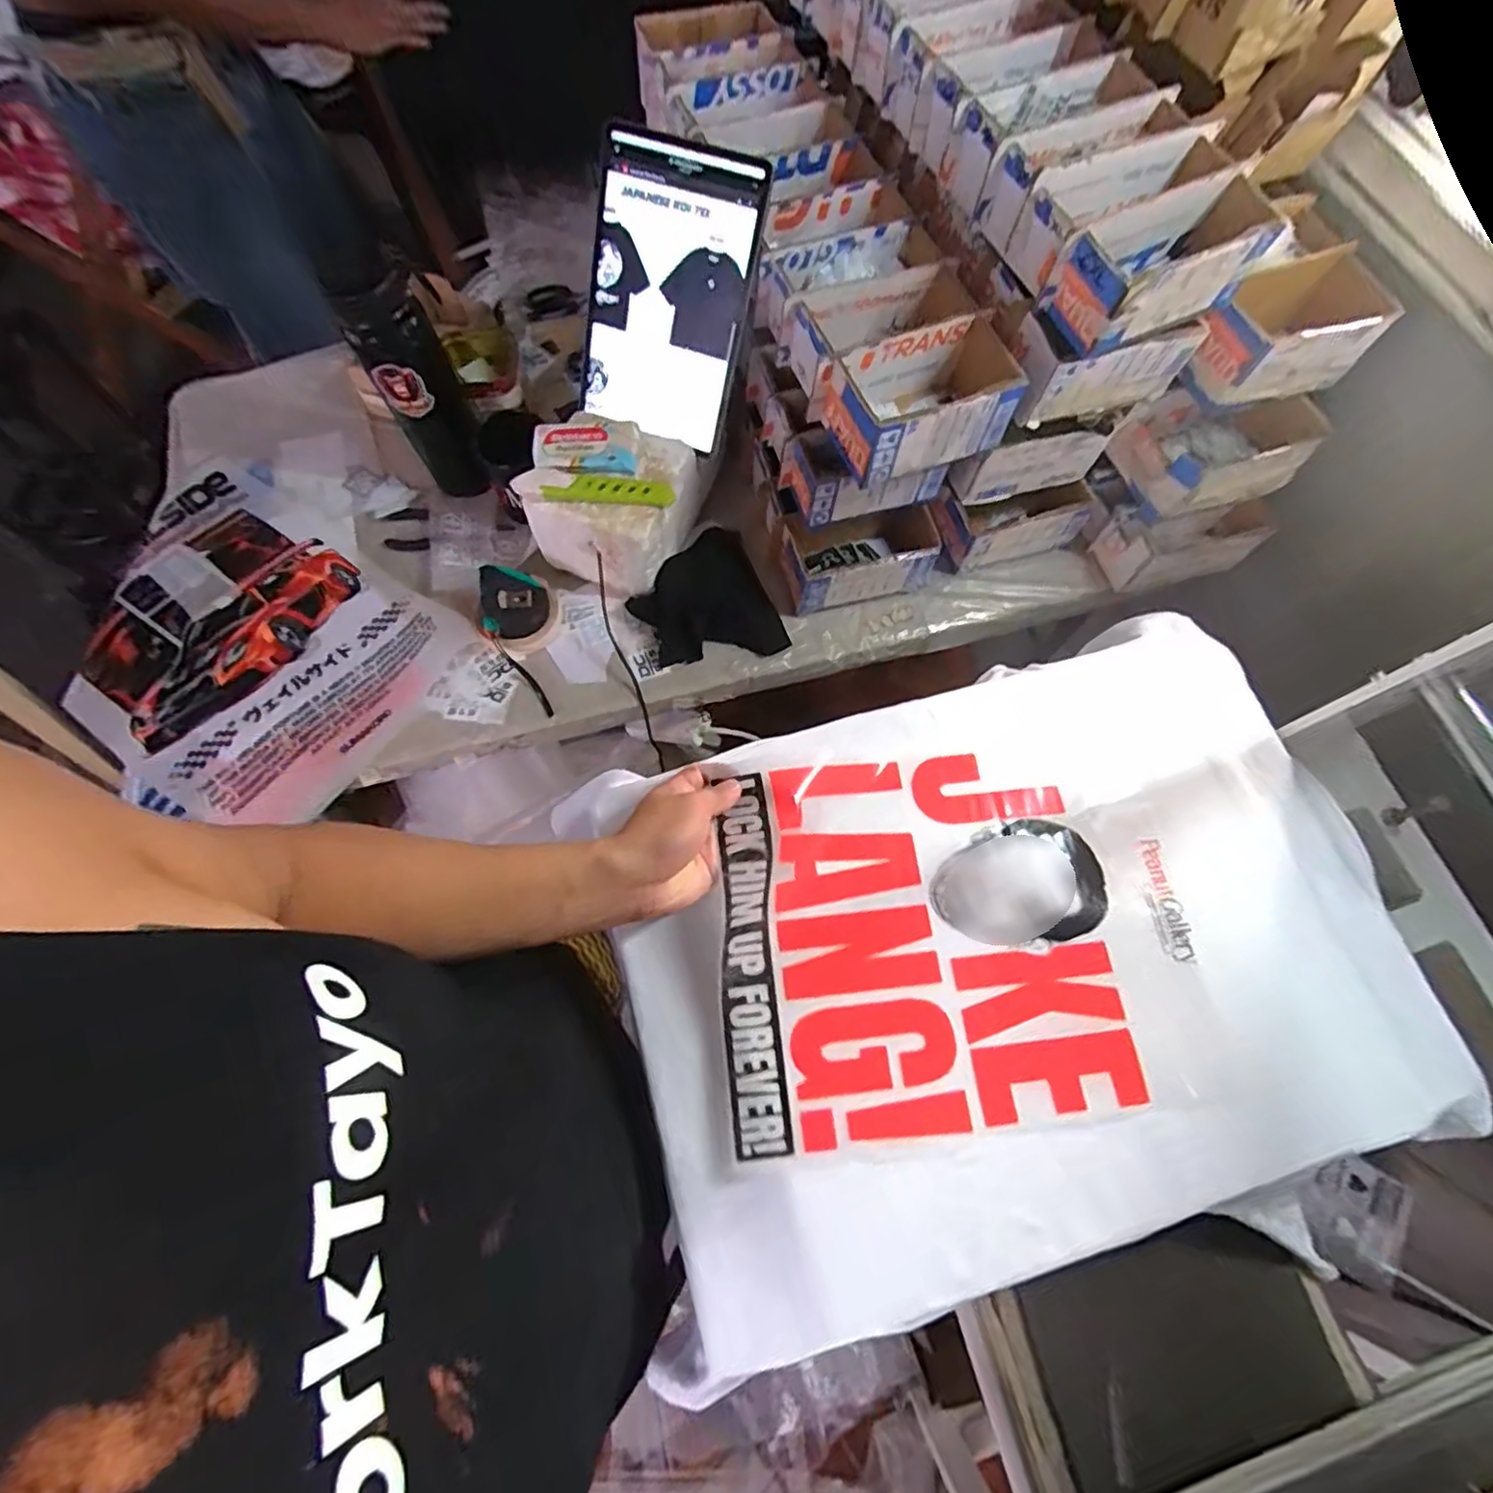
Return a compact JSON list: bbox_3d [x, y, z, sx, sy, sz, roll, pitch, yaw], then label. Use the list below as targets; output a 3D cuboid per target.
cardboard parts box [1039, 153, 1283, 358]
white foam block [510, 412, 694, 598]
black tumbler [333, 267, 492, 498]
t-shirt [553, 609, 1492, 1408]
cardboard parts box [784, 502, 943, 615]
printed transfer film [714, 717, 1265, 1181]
[{"bbox_3d":[0.358,-0.410,0.556,0.181,0.078,0.080,-21,72,-10],"label":"cardboard parts box"},{"bbox_3d":[-0.148,-0.268,0.718,0.155,0.114,0.143,18,70,5],"label":"white foam block"},{"bbox_3d":[-0.339,-0.369,0.683,0.075,0.222,0.074,1,69,-2],"label":"black tumbler"},{"bbox_3d":[0.198,0.142,0.502,0.605,0.042,0.411,-15,71,-8],"label":"t-shirt"},{"bbox_3d":[0.135,-0.223,0.729,0.180,0.059,0.092,-15,71,-7],"label":"cardboard parts box"},{"bbox_3d":[0.159,0.134,0.491,0.367,0.030,0.286,-7,70,-5],"label":"printed transfer film"}]

